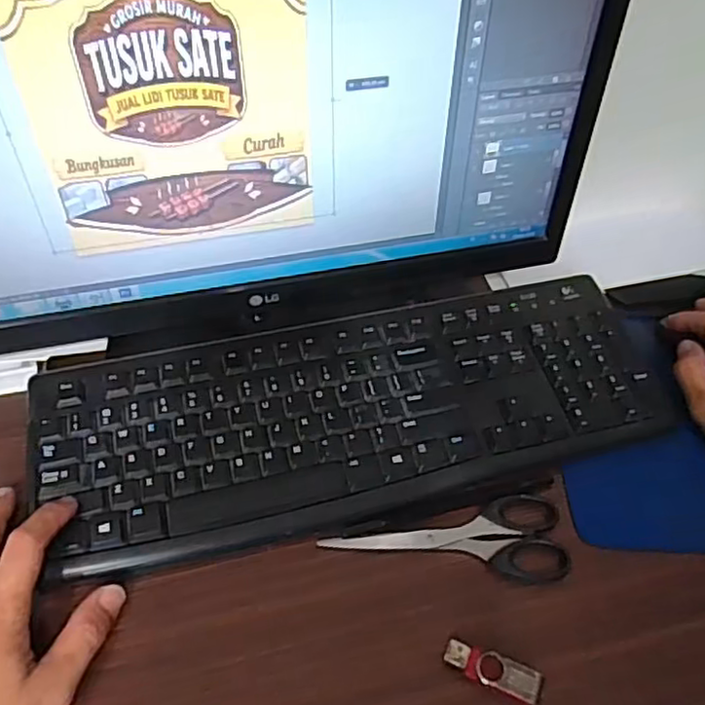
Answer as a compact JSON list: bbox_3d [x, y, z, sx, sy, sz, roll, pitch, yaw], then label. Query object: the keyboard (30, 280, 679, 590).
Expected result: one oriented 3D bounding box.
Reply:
[{"bbox_3d":[0.006,0.039,0.457,0.426,0.032,0.151,-11,50,-11],"label":"keyboard"}]

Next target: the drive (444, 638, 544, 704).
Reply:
[{"bbox_3d":[0.077,0.175,0.354,0.052,0.007,0.017,18,50,12],"label":"drive"}]

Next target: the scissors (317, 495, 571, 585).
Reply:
[{"bbox_3d":[0.061,0.123,0.403,0.152,0.012,0.054,-5,49,-7],"label":"scissors"}]

